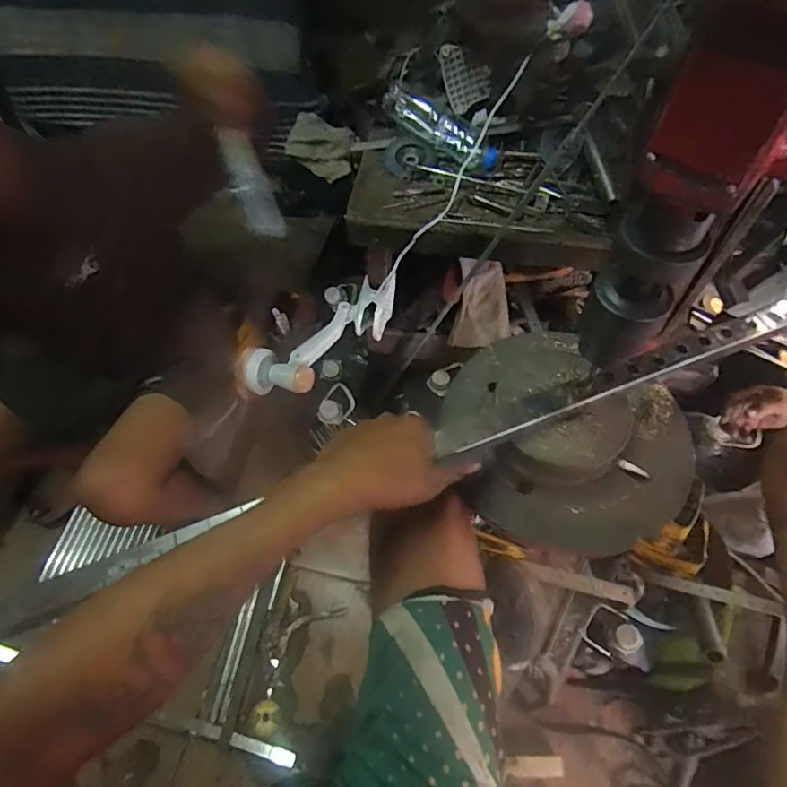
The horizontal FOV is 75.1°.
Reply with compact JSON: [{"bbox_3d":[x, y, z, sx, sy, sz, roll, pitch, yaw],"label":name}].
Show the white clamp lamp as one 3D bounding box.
[{"bbox_3d":[-0.120,-0.112,0.971,0.117,0.117,0.358,40,68,20],"label":"white clamp lamp"}]

